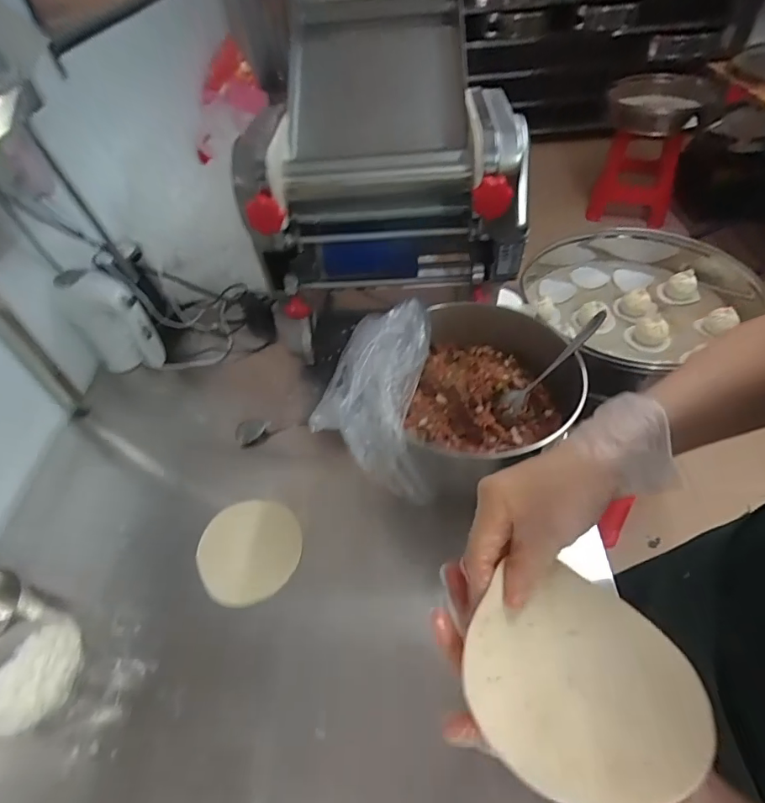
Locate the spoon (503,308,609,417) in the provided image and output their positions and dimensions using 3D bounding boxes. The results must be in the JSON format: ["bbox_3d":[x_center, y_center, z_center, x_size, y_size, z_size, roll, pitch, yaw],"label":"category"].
[{"bbox_3d":[0.202,-0.044,0.555,0.020,0.154,0.028,17,35,-39],"label":"spoon"}]

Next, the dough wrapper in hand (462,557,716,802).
[{"bbox_3d":[0.117,0.161,0.277,0.125,0.027,0.118,-13,49,-6],"label":"dough wrapper in hand"}]

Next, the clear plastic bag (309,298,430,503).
[{"bbox_3d":[-0.016,-0.017,0.543,0.141,0.120,0.231,1,49,6],"label":"clear plastic bag"}]

